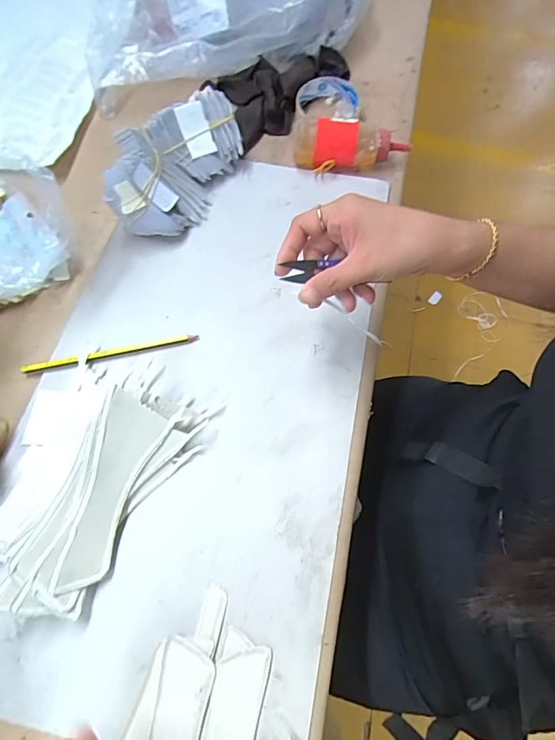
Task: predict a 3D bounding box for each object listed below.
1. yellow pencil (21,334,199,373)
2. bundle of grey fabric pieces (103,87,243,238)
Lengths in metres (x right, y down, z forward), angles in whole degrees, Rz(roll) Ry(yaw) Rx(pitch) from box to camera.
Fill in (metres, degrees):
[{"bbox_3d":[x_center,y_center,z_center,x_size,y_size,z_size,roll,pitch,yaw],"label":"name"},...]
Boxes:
[{"bbox_3d":[-0.162,-0.017,0.407,0.166,0.004,0.009,-12,68,-7],"label":"yellow pencil"},{"bbox_3d":[-0.114,-0.238,0.474,0.095,0.068,0.199,29,69,10],"label":"bundle of grey fabric pieces"}]

